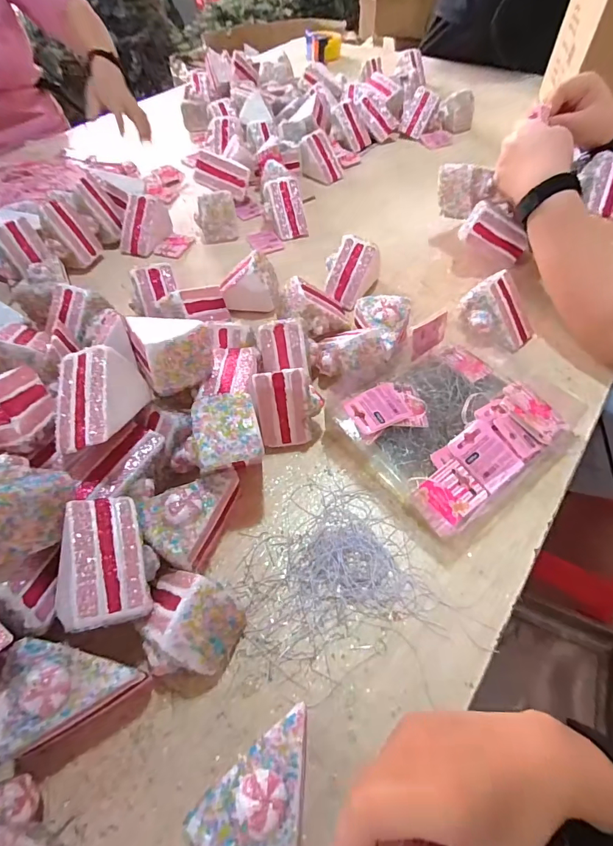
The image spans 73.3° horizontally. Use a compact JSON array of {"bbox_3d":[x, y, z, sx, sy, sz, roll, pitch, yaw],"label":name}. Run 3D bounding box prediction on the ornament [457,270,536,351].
[{"bbox_3d":[0.231,-0.132,0.490,0.061,0.061,0.079,-34,60,-20],"label":"ornament"}]

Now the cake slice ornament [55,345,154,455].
[{"bbox_3d":[-0.172,-0.021,0.341,0.061,0.048,0.098,-5,55,-1],"label":"cake slice ornament"}]

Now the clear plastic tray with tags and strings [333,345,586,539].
[{"bbox_3d":[0.154,-0.005,0.418,0.205,0.034,0.158,-35,61,-20],"label":"clear plastic tray with tags and strings"}]

